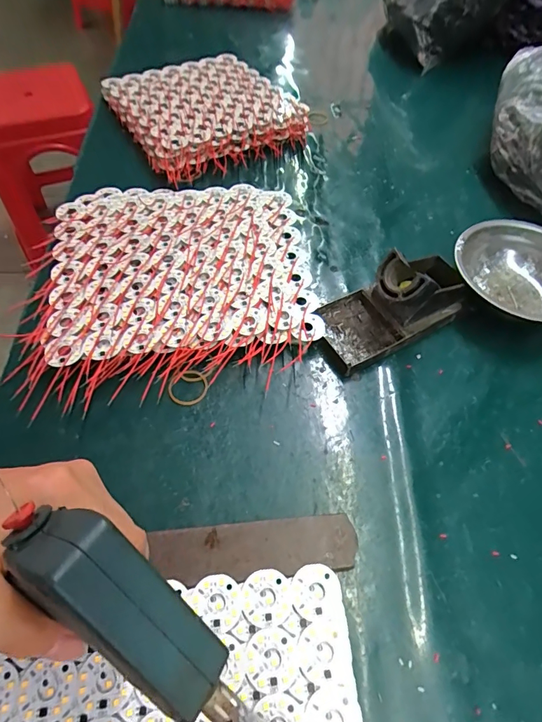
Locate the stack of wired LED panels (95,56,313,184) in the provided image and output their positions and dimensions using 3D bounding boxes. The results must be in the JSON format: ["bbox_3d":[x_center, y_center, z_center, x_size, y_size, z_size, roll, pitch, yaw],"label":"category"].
[{"bbox_3d":[-0.093,-0.346,0.569,0.236,0.039,0.249,-32,64,-20],"label":"stack of wired LED panels"}]

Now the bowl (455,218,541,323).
[{"bbox_3d":[0.246,-0.083,0.410,0.124,0.047,0.124,1,58,-2],"label":"bowl"}]

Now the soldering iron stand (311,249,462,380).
[{"bbox_3d":[0.114,-0.058,0.365,0.150,0.068,0.068,-25,62,-17],"label":"soldering iron stand"}]

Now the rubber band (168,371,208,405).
[{"bbox_3d":[-0.068,0.022,0.340,0.033,0.007,0.028,-21,61,-15],"label":"rubber band"}]

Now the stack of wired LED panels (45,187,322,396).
[{"bbox_3d":[-0.084,-0.091,0.402,0.237,0.025,0.243,-9,59,-8],"label":"stack of wired LED panels"}]

